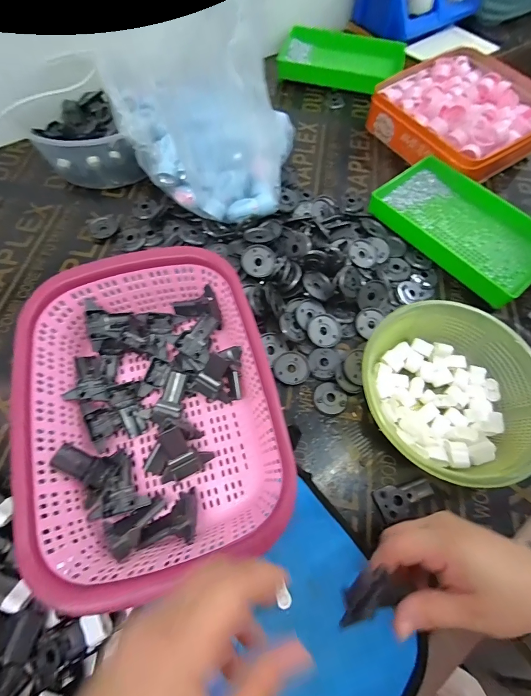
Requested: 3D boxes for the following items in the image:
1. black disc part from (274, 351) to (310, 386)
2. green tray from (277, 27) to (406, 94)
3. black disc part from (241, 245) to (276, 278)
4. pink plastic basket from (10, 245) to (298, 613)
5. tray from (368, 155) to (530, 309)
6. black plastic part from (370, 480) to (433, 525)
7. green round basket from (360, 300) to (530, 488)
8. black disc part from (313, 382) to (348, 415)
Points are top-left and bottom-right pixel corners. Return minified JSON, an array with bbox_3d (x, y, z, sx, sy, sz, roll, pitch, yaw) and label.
[{"bbox_3d":[0.032,0.024,0.402,0.042,0.004,0.042,1,66,-2],"label":"black disc part"},{"bbox_3d":[0.151,-0.588,0.674,0.250,0.040,0.151,16,66,5],"label":"green tray"},{"bbox_3d":[-0.010,-0.115,0.428,0.044,0.004,0.043,3,81,-6],"label":"black disc part"},{"bbox_3d":[-0.111,0.050,0.338,0.219,0.095,0.290,-15,67,-9],"label":"pink plastic basket"},{"bbox_3d":[0.292,-0.182,0.490,0.155,0.039,0.246,-38,73,-17],"label":"tray"},{"bbox_3d":[0.146,0.158,0.343,0.060,0.011,0.032,-15,67,-9],"label":"black plastic part"},{"bbox_3d":[0.196,0.048,0.361,0.191,0.065,0.179,1,66,-2],"label":"green round basket"},{"bbox_3d":[0.076,0.060,0.389,0.036,0.006,0.039,1,66,-2],"label":"black disc part"}]

